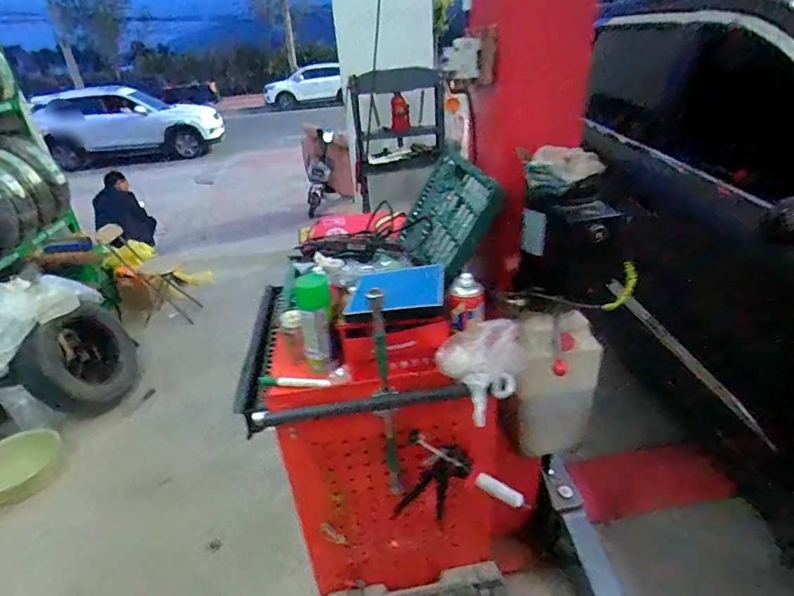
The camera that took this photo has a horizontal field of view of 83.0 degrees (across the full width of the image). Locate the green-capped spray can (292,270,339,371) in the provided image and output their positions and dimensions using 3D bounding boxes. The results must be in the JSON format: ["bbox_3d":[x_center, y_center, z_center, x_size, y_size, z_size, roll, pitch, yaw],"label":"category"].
[{"bbox_3d":[-0.154,0.053,0.879,0.068,0.193,0.058,-8,29,-5],"label":"green-capped spray can"}]

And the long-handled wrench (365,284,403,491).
[{"bbox_3d":[-0.019,0.210,0.857,0.027,0.509,0.040,-6,29,-2],"label":"long-handled wrench"}]

